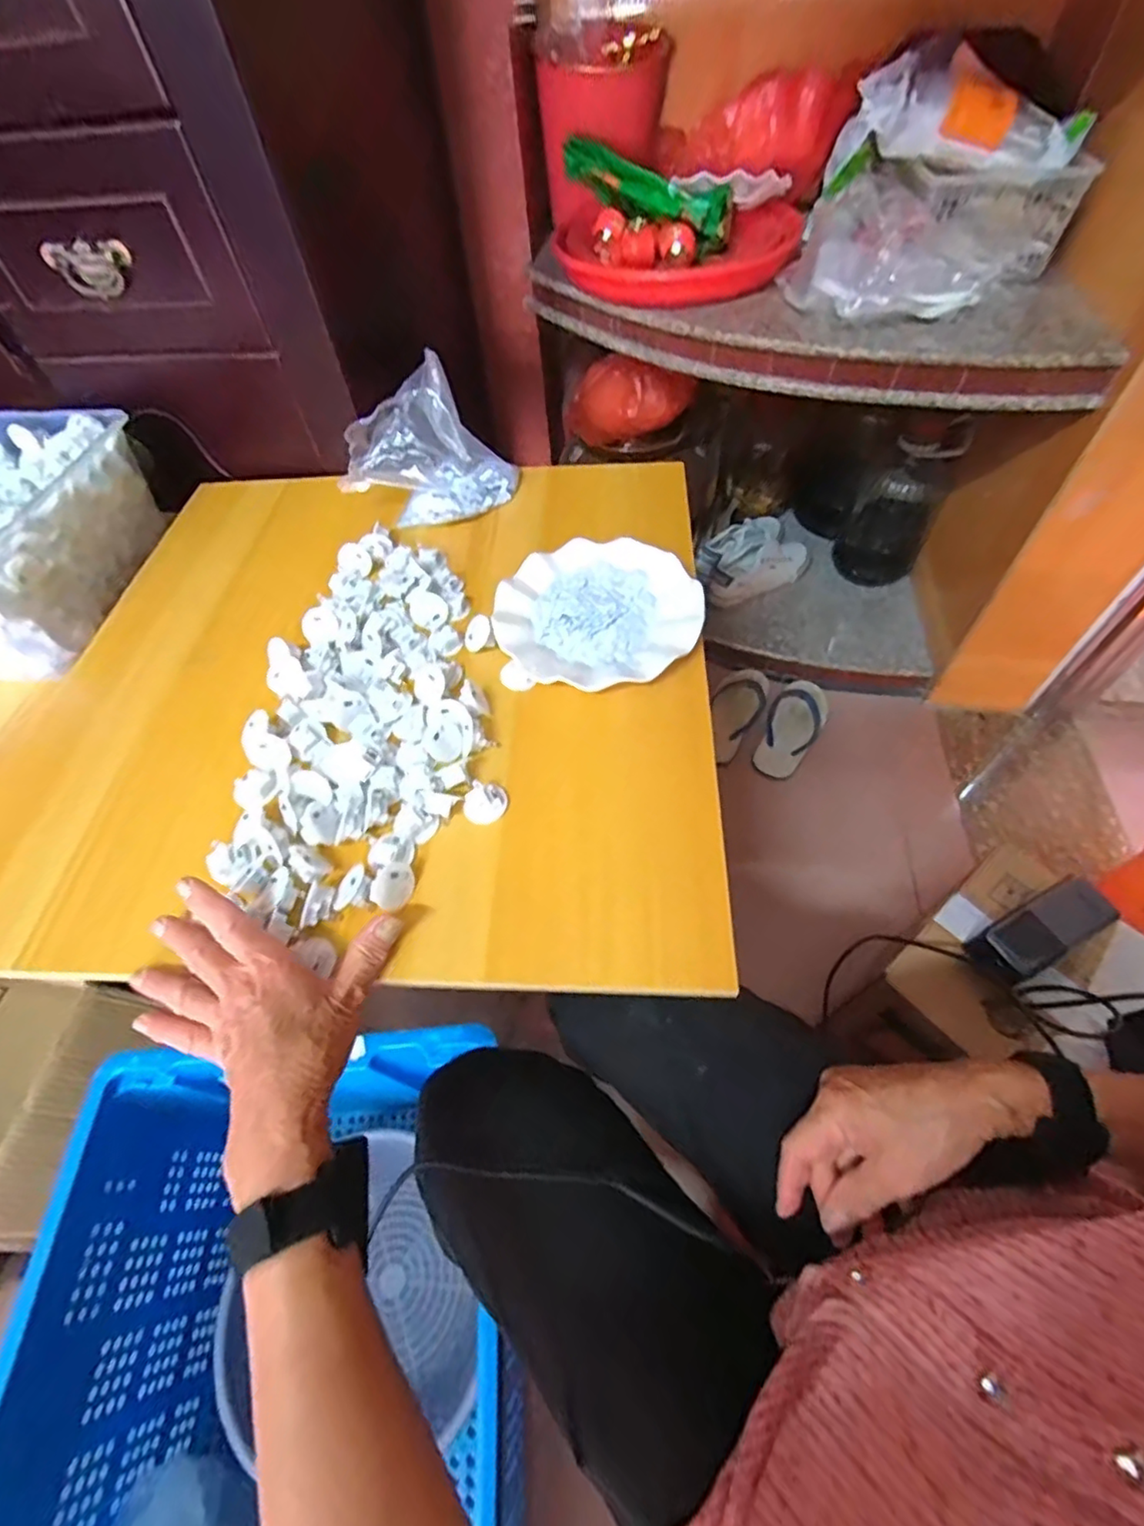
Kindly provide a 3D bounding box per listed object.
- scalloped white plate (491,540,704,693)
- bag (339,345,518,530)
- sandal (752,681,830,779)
[{"bbox_3d":[0.024,-0.136,0.545,0.177,0.021,0.183,-2,56,3],"label":"scalloped white plate"},{"bbox_3d":[-0.158,-0.333,0.643,0.133,0.108,0.145,31,63,22],"label":"bag"},{"bbox_3d":[0.411,-0.075,1.120,0.095,0.032,0.239,28,63,21],"label":"sandal"}]

